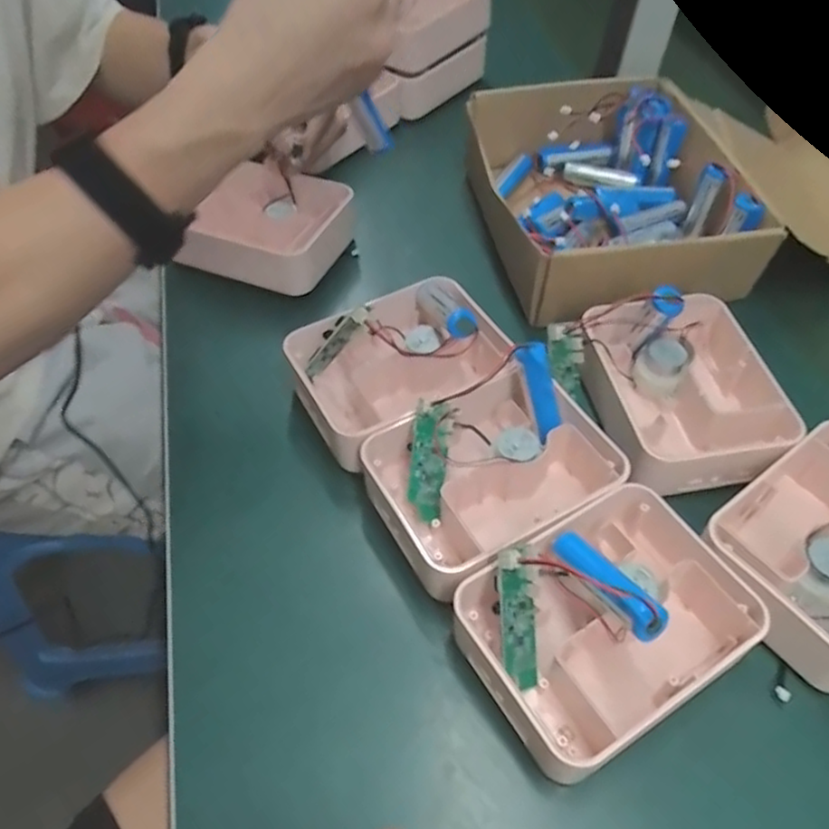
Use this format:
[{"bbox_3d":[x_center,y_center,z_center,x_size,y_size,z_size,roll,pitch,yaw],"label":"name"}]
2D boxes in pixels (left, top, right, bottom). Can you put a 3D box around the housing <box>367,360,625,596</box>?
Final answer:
[{"bbox_3d":[0.043,0.035,0.408,0.130,0.042,0.102,-26,56,-24],"label":"housing"}]

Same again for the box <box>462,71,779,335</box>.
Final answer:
[{"bbox_3d":[0.150,-0.178,0.555,0.181,0.068,0.221,-8,51,-11],"label":"box"}]

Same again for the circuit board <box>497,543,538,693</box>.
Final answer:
[{"bbox_3d":[0.051,0.100,0.344,0.022,0.013,0.070,-6,94,-9],"label":"circuit board"}]

